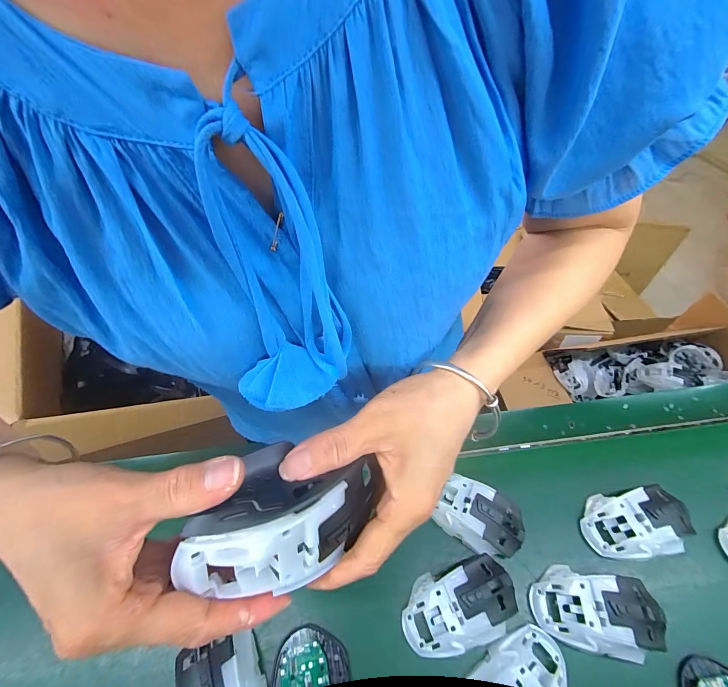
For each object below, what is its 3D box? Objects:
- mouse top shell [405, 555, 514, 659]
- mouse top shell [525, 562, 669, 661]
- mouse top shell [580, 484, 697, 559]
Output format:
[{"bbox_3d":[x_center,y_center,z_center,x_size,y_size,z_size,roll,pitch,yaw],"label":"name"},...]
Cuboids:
[{"bbox_3d":[0.095,0.261,0.326,0.115,0.031,0.064,-14,52,-5],"label":"mouse top shell"},{"bbox_3d":[0.227,0.257,0.317,0.113,0.033,0.064,7,53,11],"label":"mouse top shell"},{"bbox_3d":[0.302,0.197,0.364,0.109,0.037,0.064,-7,51,0],"label":"mouse top shell"}]

